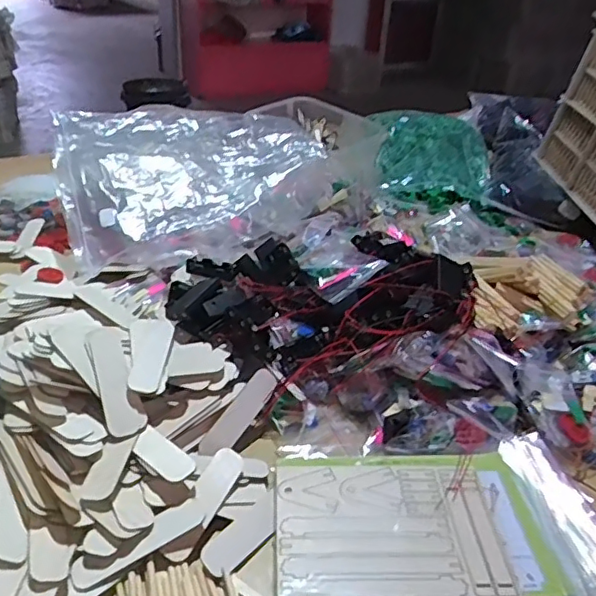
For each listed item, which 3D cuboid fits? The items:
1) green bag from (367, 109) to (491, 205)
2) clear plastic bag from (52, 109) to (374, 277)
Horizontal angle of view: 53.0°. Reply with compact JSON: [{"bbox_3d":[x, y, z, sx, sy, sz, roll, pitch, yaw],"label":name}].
[{"bbox_3d":[0.271,-0.293,1.197,0.230,0.087,0.263,3,32,-1],"label":"green bag"},{"bbox_3d":[-0.133,-0.184,0.919,0.446,0.148,0.238,-15,36,-27],"label":"clear plastic bag"}]

